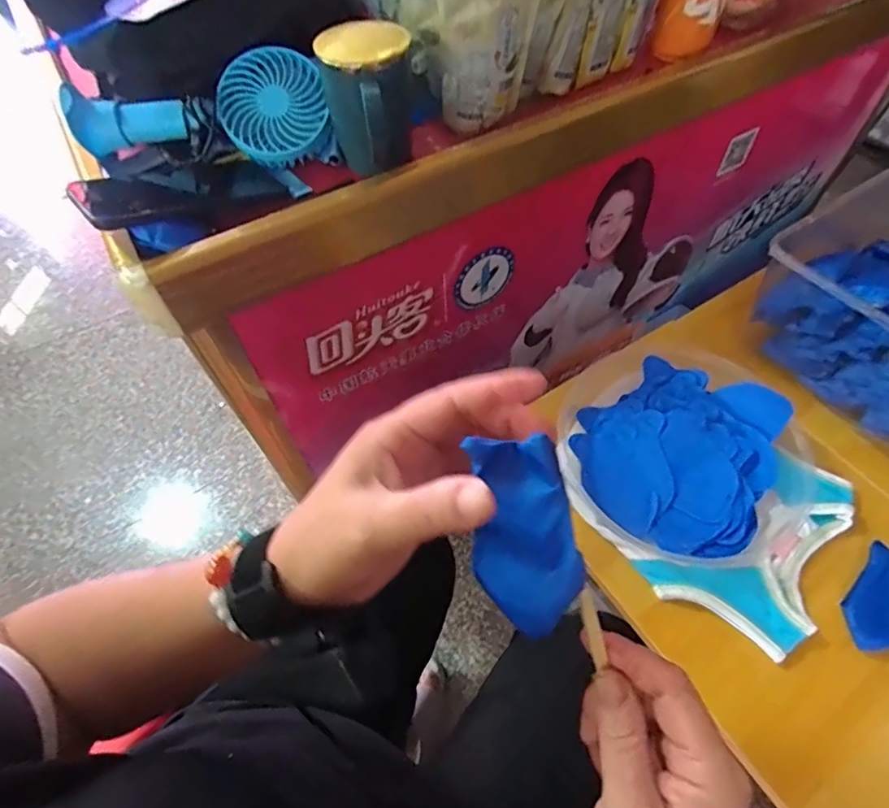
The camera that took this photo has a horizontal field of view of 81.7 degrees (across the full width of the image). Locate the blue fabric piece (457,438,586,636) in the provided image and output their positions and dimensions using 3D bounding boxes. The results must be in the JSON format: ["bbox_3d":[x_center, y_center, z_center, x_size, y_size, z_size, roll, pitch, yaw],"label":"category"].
[{"bbox_3d":[0.037,0.061,0.235,0.049,0.092,0.010,1,12,22],"label":"blue fabric piece"}]

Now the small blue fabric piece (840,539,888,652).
[{"bbox_3d":[0.391,0.175,0.458,0.048,0.006,0.102,39,66,23],"label":"small blue fabric piece"}]

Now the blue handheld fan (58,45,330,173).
[{"bbox_3d":[-0.221,-0.272,0.488,0.222,0.068,0.086,-3,57,0],"label":"blue handheld fan"}]

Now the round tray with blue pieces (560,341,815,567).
[{"bbox_3d":[0.241,0.038,0.527,0.225,0.041,0.231,-1,57,1],"label":"round tray with blue pieces"}]

